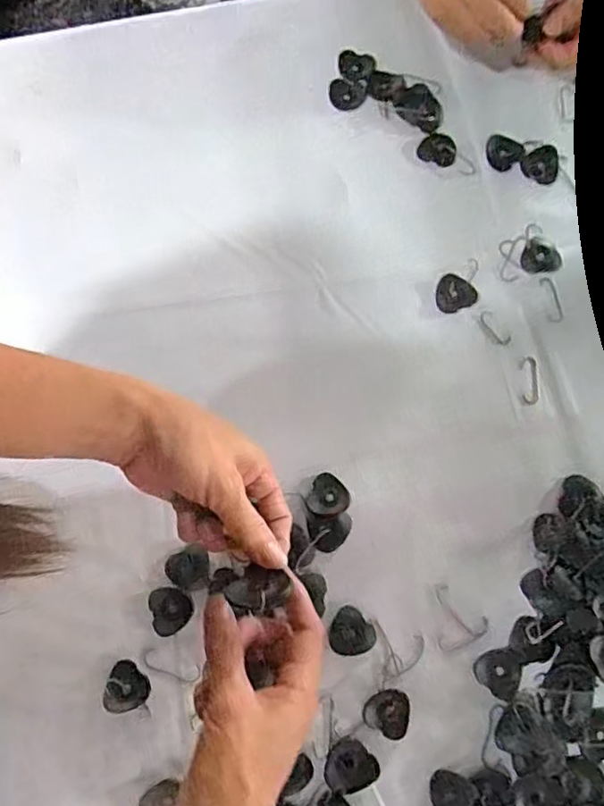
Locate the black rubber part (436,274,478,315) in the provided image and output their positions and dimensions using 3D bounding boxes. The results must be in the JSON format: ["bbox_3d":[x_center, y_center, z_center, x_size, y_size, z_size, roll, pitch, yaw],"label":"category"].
[{"bbox_3d":[0.135,-0.099,0.534,0.031,0.013,0.033,-21,77,-4],"label":"black rubber part"}]

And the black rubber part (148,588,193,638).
[{"bbox_3d":[-0.102,0.163,0.471,0.033,0.004,0.034,-17,76,-3],"label":"black rubber part"}]

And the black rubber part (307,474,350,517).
[{"bbox_3d":[0.023,0.076,0.492,0.032,0.013,0.035,0,76,1],"label":"black rubber part"}]

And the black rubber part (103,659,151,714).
[{"bbox_3d":[-0.136,0.220,0.459,0.034,0.010,0.034,0,76,1],"label":"black rubber part"}]

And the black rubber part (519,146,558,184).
[{"bbox_3d":[0.226,-0.225,0.565,0.034,0.011,0.033,0,76,1],"label":"black rubber part"}]

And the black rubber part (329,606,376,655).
[{"bbox_3d":[0.039,0.178,0.469,0.035,0.008,0.034,0,76,1],"label":"black rubber part"}]

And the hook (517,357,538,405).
[{"bbox_3d":[0.197,-0.020,0.517,0.015,0.004,0.043,1,76,2],"label":"hook"}]

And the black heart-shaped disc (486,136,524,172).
[{"bbox_3d":[0.190,-0.237,0.569,0.033,0.008,0.029,25,78,7],"label":"black heart-shaped disc"}]

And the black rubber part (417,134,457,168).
[{"bbox_3d":[0.131,-0.244,0.576,0.035,0.006,0.034,0,76,1],"label":"black rubber part"}]

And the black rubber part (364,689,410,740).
[{"bbox_3d":[0.066,0.233,0.452,0.035,0.011,0.032,0,76,1],"label":"black rubber part"}]

